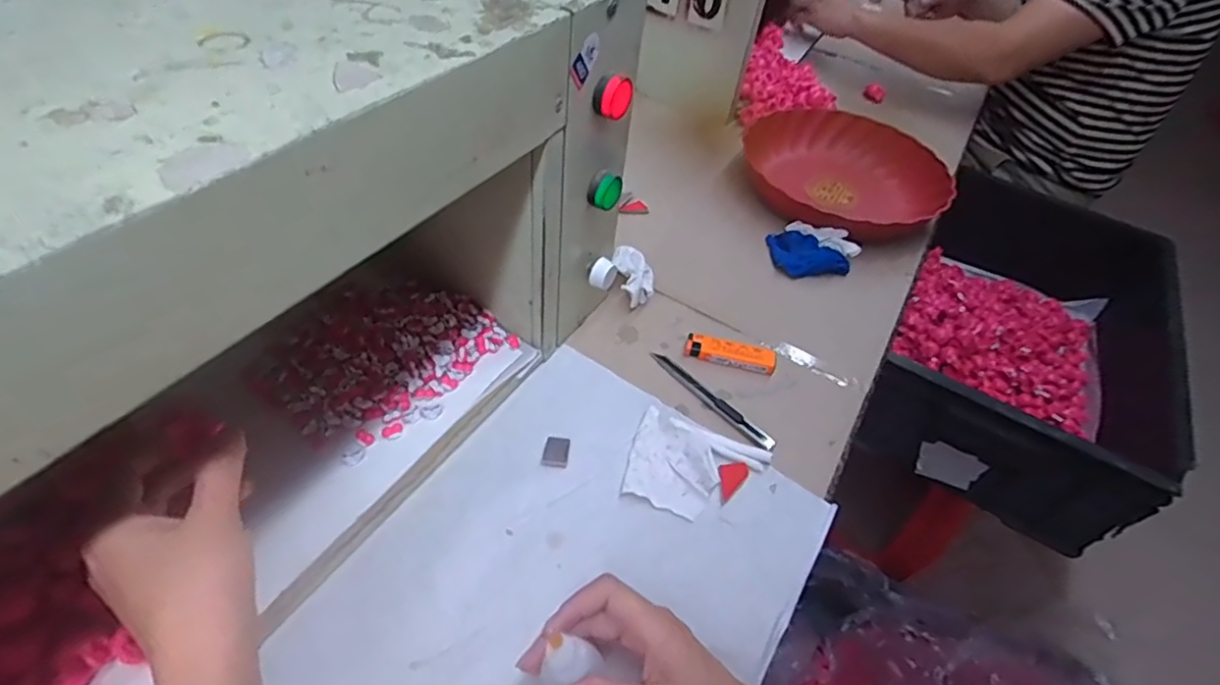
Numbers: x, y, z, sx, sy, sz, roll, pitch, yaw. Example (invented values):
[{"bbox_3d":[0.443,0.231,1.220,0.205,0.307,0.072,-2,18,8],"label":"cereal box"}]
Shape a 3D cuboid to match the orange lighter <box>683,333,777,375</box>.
[{"bbox_3d":[0.109,0.009,0.553,0.080,0.015,0.022,14,47,5],"label":"orange lighter"}]

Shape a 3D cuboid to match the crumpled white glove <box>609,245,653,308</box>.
[{"bbox_3d":[0.022,-0.065,0.590,0.043,0.040,0.055,7,47,-1],"label":"crumpled white glove"}]

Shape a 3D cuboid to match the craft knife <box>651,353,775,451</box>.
[{"bbox_3d":[0.086,0.046,0.522,0.013,0.009,0.132,-30,58,-30],"label":"craft knife"}]

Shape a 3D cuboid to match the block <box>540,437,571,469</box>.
[{"bbox_3d":[-0.041,0.085,0.472,0.020,0.004,0.025,8,47,-1],"label":"block"}]

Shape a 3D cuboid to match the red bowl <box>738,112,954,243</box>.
[{"bbox_3d":[0.273,-0.194,0.741,0.228,0.061,0.216,38,54,25],"label":"red bowl"}]

